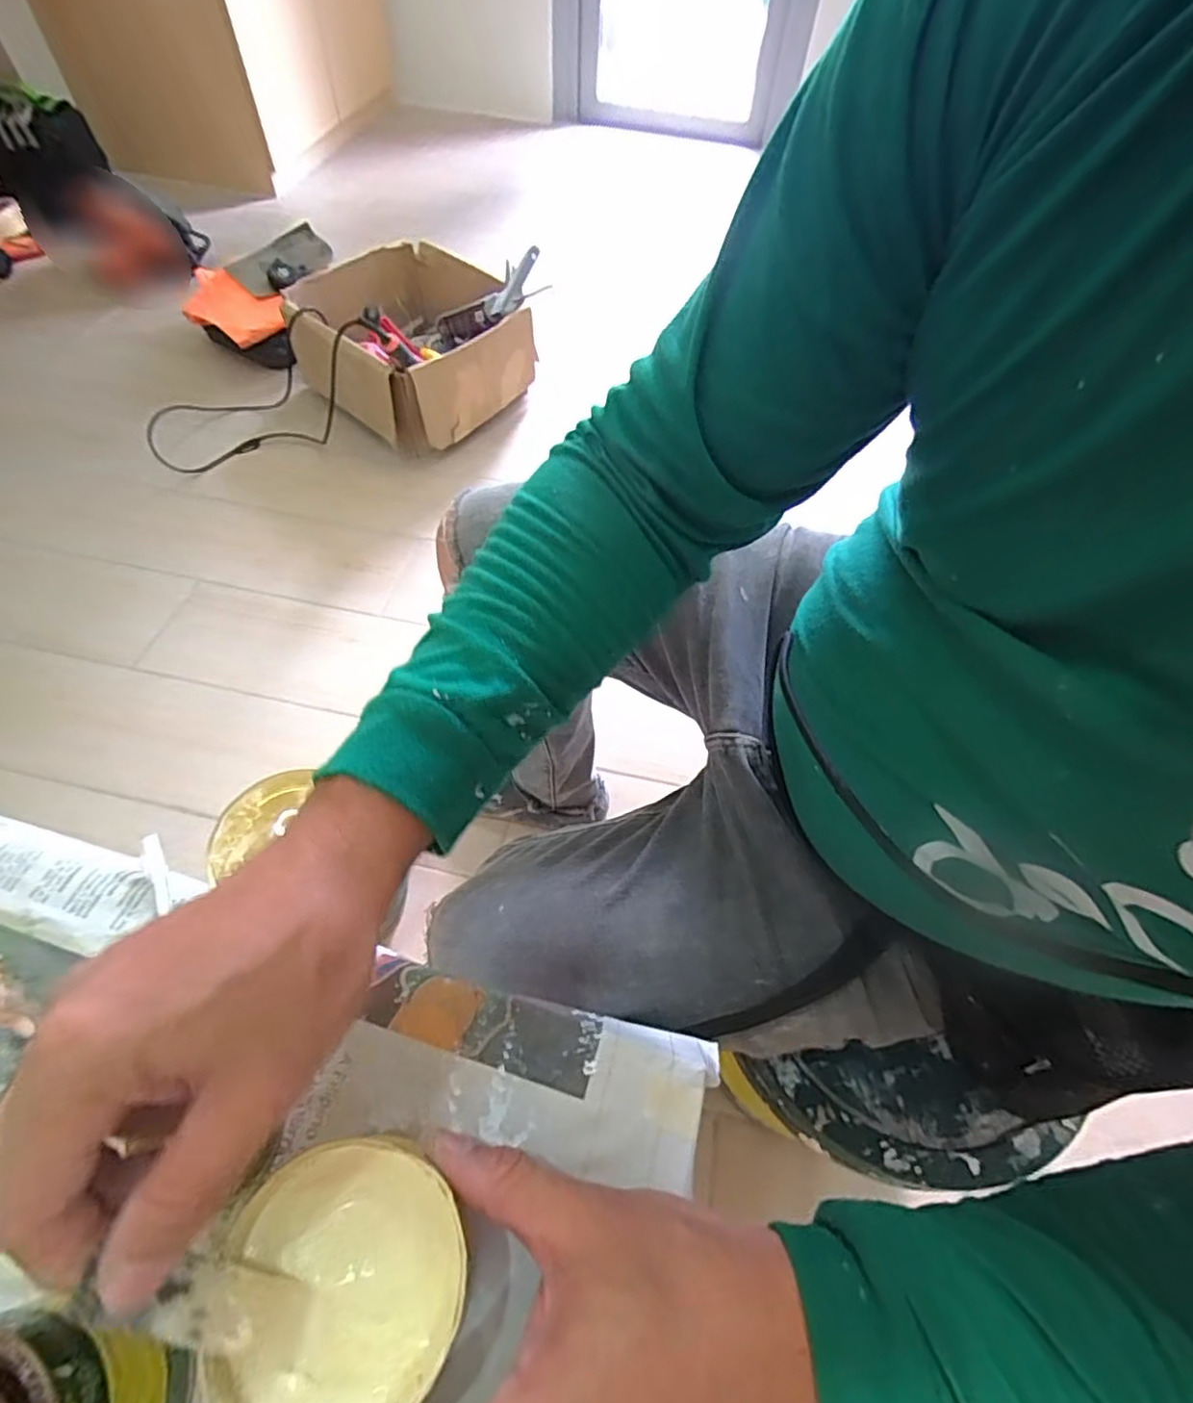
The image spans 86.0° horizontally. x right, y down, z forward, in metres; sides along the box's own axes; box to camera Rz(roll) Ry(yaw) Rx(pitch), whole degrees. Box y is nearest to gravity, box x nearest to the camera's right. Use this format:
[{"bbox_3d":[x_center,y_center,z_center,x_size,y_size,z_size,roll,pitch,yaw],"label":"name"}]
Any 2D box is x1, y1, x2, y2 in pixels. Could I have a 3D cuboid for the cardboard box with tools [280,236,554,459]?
[{"bbox_3d":[-0.373,-0.768,1.349,0.373,0.245,0.446,36,62,18],"label":"cardboard box with tools"}]

